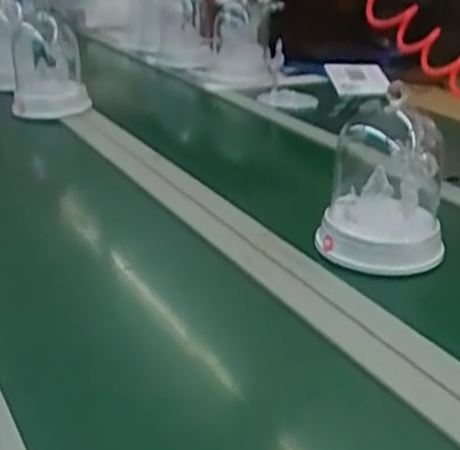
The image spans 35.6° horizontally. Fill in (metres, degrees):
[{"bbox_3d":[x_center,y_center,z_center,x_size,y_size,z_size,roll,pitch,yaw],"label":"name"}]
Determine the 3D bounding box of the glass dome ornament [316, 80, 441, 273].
[{"bbox_3d":[0.182,-0.053,0.830,0.135,0.187,0.119,9,25,17],"label":"glass dome ornament"}]

